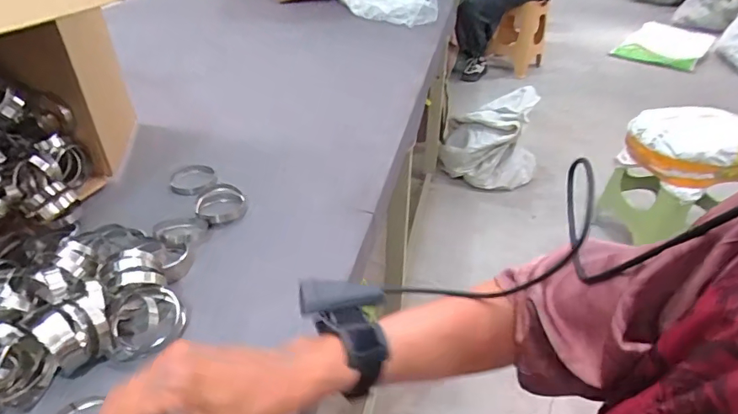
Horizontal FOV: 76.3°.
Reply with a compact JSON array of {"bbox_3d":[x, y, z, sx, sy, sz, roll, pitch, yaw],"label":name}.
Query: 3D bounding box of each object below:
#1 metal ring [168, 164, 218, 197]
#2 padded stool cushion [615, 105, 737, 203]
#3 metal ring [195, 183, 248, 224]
[{"bbox_3d":[-0.285,-0.047,0.766,0.064,0.016,0.078,2,36,0],"label":"metal ring"},{"bbox_3d":[1.048,-0.193,1.556,0.351,0.195,0.322,1,36,-1],"label":"padded stool cushion"},{"bbox_3d":[-0.220,-0.003,0.700,0.071,0.032,0.072,1,36,-1],"label":"metal ring"}]

